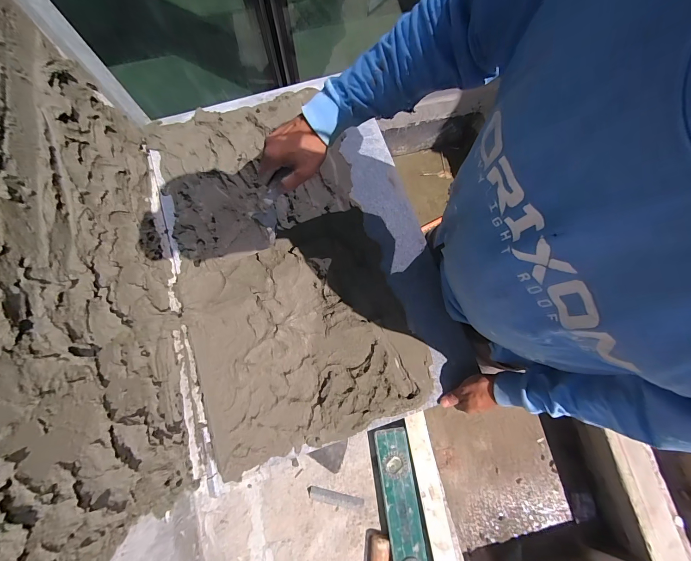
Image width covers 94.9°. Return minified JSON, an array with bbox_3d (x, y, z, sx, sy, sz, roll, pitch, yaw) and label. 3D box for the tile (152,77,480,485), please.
[{"bbox_3d":[-0.099,-0.082,0.655,0.491,0.041,0.745,-18,79,-4],"label":"tile"}]

